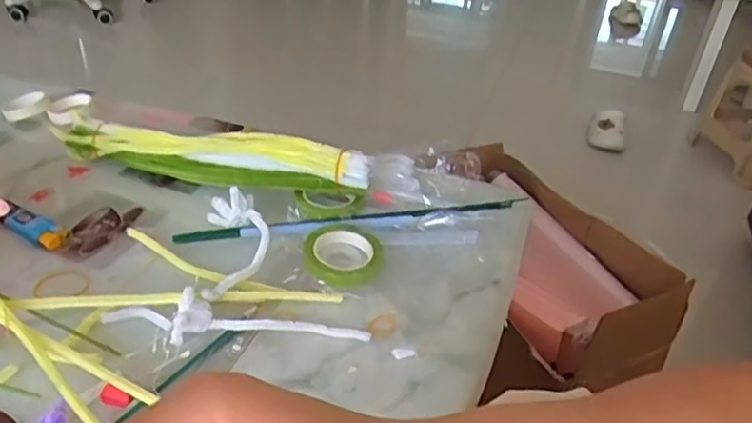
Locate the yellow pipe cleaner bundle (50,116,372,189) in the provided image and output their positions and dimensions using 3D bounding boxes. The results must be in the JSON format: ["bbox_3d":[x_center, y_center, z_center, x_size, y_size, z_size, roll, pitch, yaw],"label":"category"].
[{"bbox_3d":[-0.156,-0.060,0.575,0.312,0.049,0.028,13,34,11],"label":"yellow pipe cleaner bundle"}]

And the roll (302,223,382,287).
[{"bbox_3d":[-0.027,0.033,0.491,0.061,0.012,0.067,4,34,-2],"label":"roll"}]

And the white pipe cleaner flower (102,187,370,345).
[{"bbox_3d":[-0.105,0.039,0.482,0.180,0.033,0.149,0,34,-7],"label":"white pipe cleaner flower"}]

